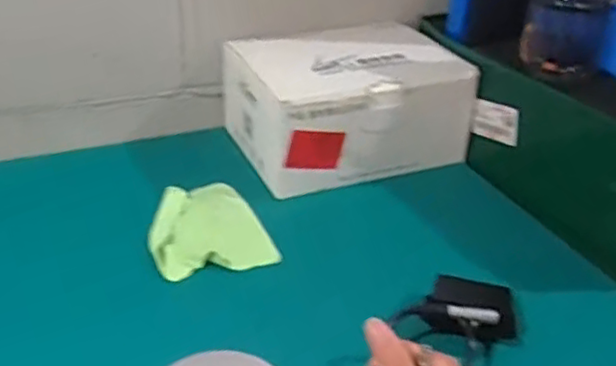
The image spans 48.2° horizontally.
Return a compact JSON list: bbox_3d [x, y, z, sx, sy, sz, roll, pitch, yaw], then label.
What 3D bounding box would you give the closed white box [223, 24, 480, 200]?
[{"bbox_3d":[0.047,-0.109,0.901,0.266,0.129,0.211,-13,34,-23],"label":"closed white box"}]

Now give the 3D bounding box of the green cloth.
[{"bbox_3d":[-0.114,0.047,0.753,0.122,0.012,0.159,-11,33,-20],"label":"green cloth"}]

